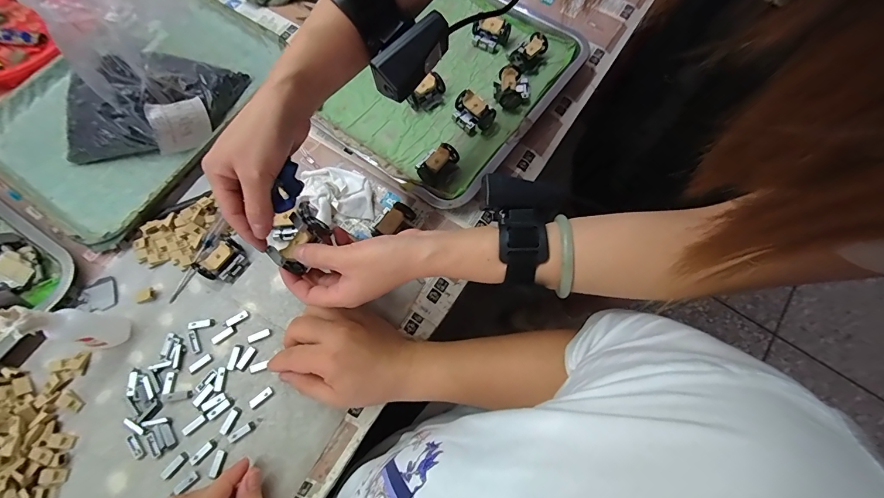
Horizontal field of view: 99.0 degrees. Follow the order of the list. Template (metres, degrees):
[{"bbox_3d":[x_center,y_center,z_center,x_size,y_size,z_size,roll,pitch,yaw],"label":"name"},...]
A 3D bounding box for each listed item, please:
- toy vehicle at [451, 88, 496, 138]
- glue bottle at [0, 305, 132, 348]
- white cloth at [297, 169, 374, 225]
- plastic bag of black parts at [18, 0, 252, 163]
[{"bbox_3d":[0.035,-0.167,0.463,0.051,0.026,0.037,39,75,13],"label":"toy vehicle"},{"bbox_3d":[-0.354,0.070,0.352,0.045,0.099,0.032,10,71,4],"label":"glue bottle"},{"bbox_3d":[-0.120,-0.063,0.433,0.073,0.023,0.070,-15,71,-5],"label":"white cloth"},{"bbox_3d":[-0.341,-0.209,0.401,0.143,0.188,0.203,17,72,7],"label":"plastic bag of black parts"}]

